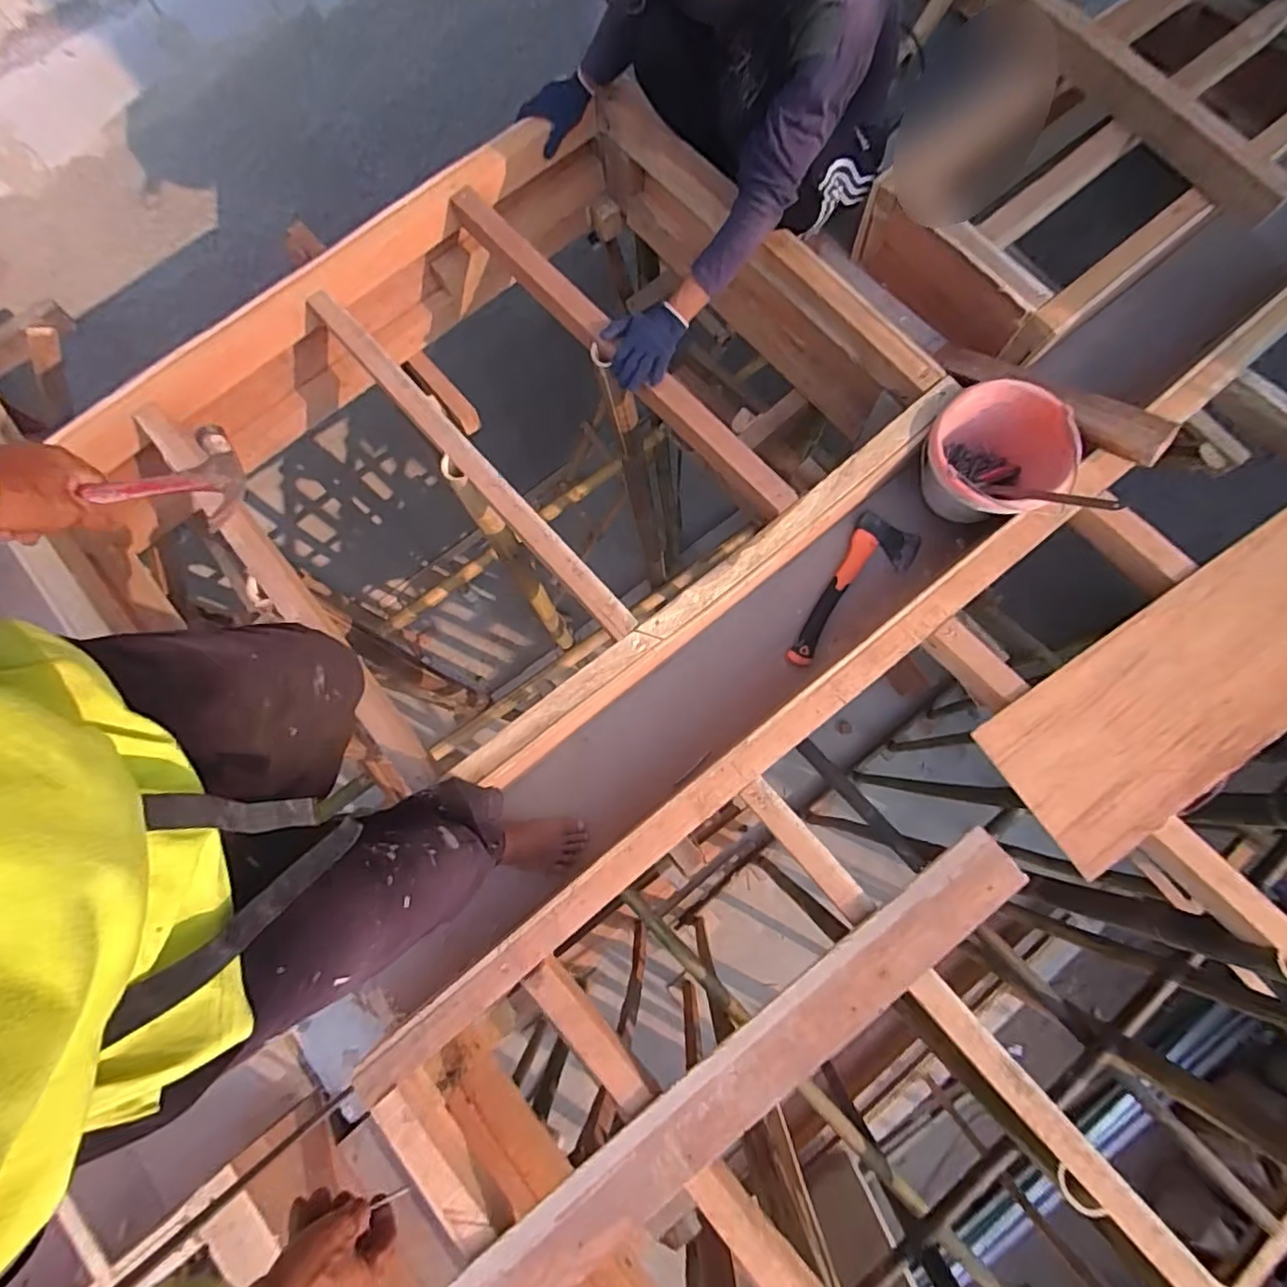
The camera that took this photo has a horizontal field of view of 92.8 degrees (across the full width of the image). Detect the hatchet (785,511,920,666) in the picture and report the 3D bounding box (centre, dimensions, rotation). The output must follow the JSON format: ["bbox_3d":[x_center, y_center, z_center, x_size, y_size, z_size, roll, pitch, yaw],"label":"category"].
[{"bbox_3d":[0.426,-0.092,1.234,0.137,0.038,0.358,29,80,9],"label":"hatchet"}]

